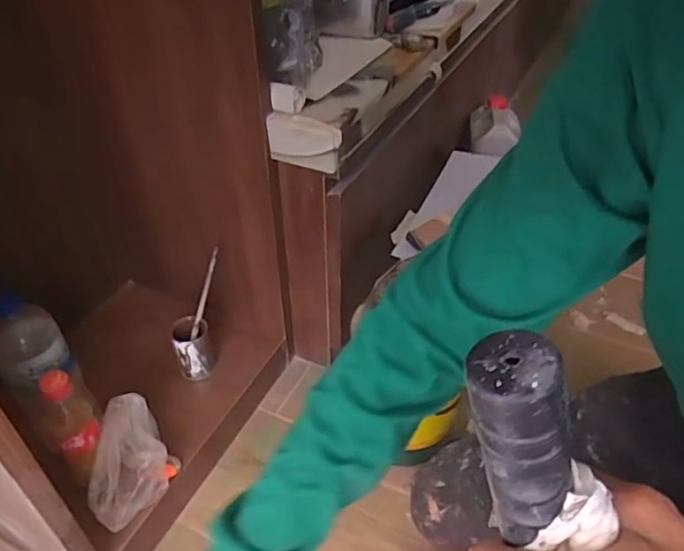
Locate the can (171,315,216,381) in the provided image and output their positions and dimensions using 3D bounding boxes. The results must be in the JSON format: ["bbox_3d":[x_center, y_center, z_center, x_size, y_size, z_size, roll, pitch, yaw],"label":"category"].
[{"bbox_3d":[-0.222,0.108,0.834,0.054,0.088,0.056,0,40,0],"label":"can"}]

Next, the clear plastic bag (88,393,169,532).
[{"bbox_3d":[-0.253,0.223,0.675,0.074,0.083,0.142,0,40,0],"label":"clear plastic bag"}]

